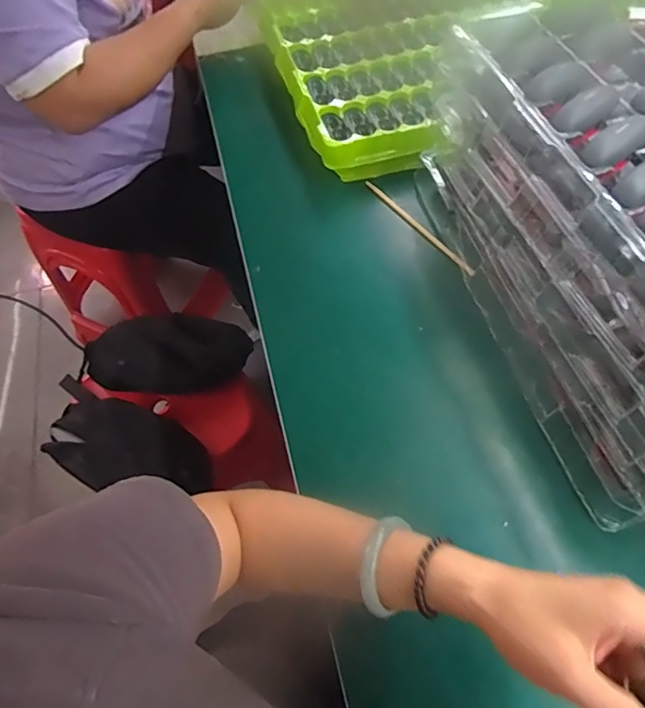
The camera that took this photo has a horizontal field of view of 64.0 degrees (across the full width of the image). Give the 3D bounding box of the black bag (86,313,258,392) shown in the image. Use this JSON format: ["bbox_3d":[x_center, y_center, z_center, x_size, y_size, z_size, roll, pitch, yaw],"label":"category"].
[{"bbox_3d":[-0.249,-0.003,0.850,0.259,0.070,0.124,-3,102,1],"label":"black bag"}]

